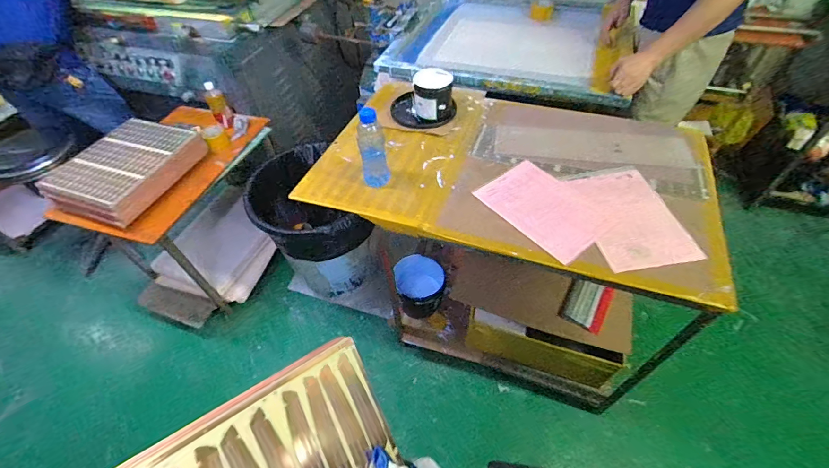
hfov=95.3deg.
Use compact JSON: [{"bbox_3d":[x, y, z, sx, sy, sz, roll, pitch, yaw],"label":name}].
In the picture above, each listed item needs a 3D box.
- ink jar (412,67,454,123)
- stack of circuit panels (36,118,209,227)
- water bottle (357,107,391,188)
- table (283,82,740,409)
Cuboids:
[{"bbox_3d":[0.058,-0.435,1.187,0.126,0.128,0.115,2,51,5],"label":"ink jar"},{"bbox_3d":[-1.028,-0.243,1.346,0.381,0.081,0.428,14,52,14],"label":"stack of circuit panels"},{"bbox_3d":[-0.107,-0.209,0.960,0.070,0.211,0.056,-8,50,-3],"label":"water bottle"},{"bbox_3d":[0.293,0.004,1.319,1.025,0.825,0.646,14,52,14],"label":"table"}]

